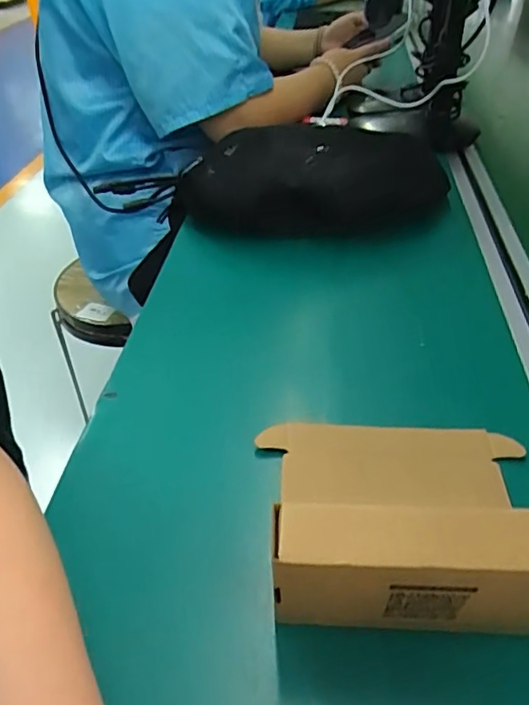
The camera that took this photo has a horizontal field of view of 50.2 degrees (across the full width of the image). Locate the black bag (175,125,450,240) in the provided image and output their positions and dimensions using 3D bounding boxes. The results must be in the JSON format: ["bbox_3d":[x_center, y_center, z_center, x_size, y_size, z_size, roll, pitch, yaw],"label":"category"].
[{"bbox_3d":[0.048,-0.179,0.577,0.277,0.085,0.115,-4,40,-2],"label":"black bag"}]

